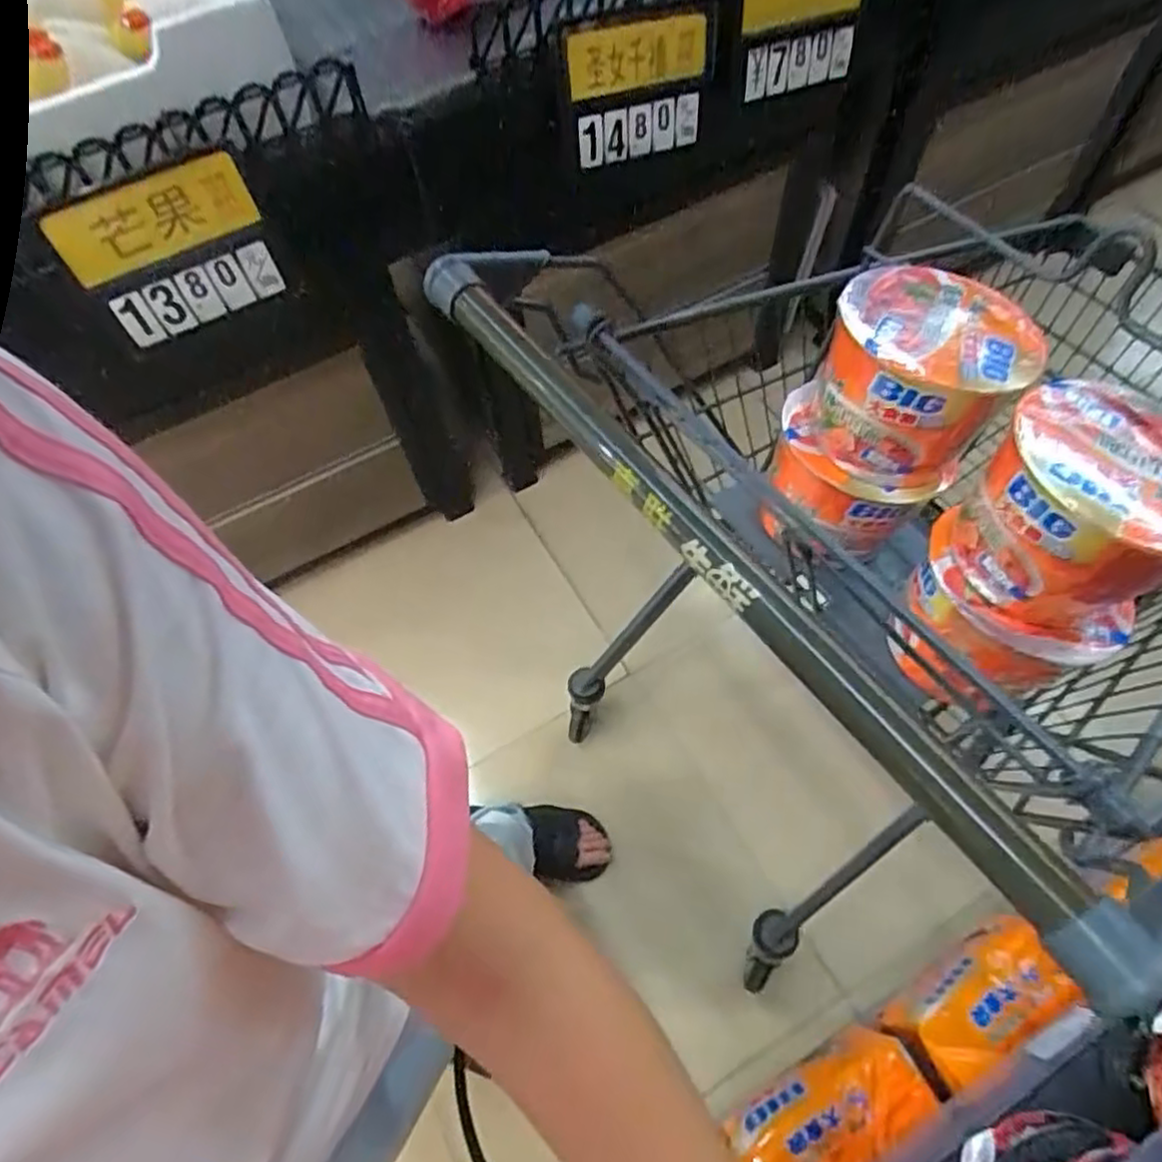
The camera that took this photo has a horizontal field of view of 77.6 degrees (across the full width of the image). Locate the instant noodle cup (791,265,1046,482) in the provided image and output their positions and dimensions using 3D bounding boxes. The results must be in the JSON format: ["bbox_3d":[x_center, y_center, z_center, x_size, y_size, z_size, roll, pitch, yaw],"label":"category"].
[{"bbox_3d":[0.253,-0.161,0.551,0.124,0.103,0.144,29,68,18],"label":"instant noodle cup"}]

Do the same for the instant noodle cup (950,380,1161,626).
[{"bbox_3d":[0.340,-0.050,0.483,0.131,0.108,0.135,-2,62,3],"label":"instant noodle cup"}]

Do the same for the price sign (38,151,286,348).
[{"bbox_3d":[-0.438,-0.352,0.781,0.194,0.143,0.012,-25,41,-7],"label":"price sign"}]

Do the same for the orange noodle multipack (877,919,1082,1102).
[{"bbox_3d":[0.448,0.466,0.809,0.192,0.122,0.089,-29,64,-11],"label":"orange noodle multipack"}]

